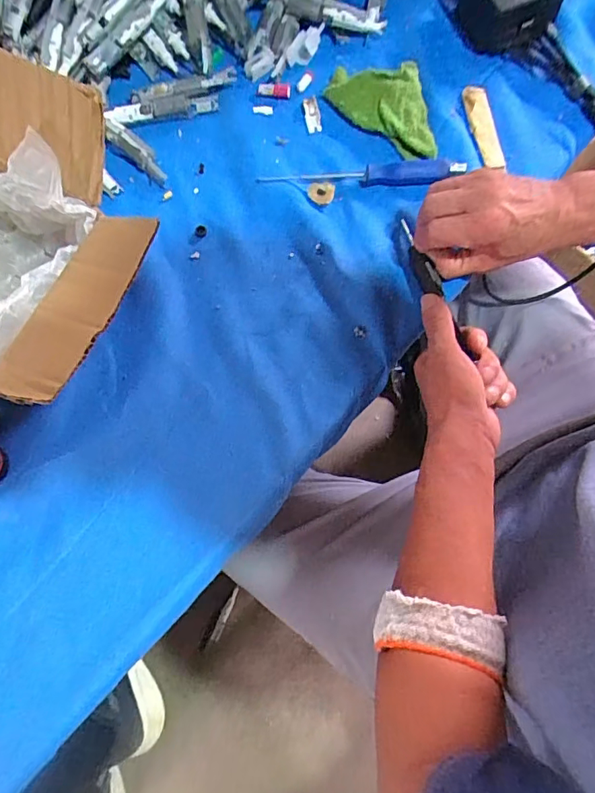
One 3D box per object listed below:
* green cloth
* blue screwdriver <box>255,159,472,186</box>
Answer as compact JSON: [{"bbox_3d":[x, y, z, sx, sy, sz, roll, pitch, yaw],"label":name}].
[{"bbox_3d":[0.080,-0.269,0.473,0.087,0.026,0.101,-9,74,2],"label":"green cloth"},{"bbox_3d":[0.059,-0.208,0.466,0.186,0.018,0.020,-1,75,4],"label":"blue screwdriver"}]

